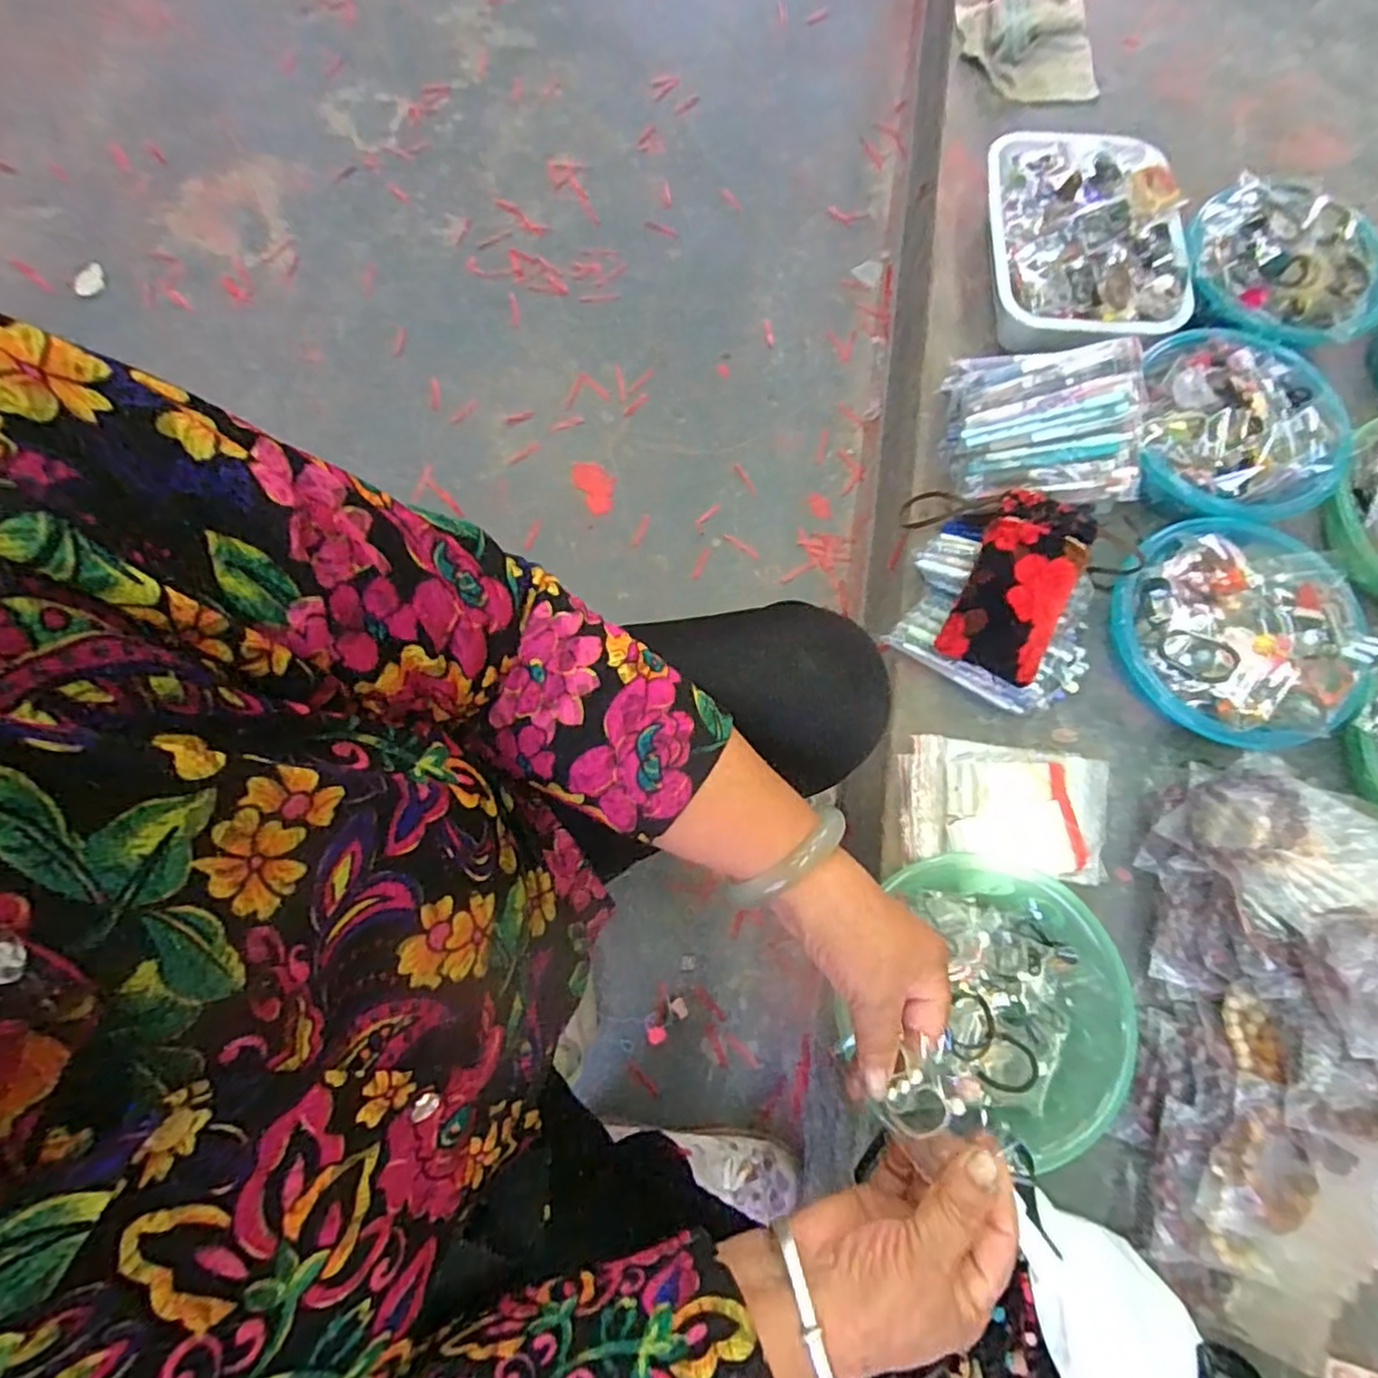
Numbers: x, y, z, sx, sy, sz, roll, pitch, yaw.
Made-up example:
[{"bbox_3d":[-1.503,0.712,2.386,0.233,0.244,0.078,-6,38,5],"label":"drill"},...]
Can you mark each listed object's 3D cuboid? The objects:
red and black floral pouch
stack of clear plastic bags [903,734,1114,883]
[{"bbox_3d":[0.312,-0.102,0.643,0.091,0.049,0.172,25,75,5],"label":"red and black floral pouch"},{"bbox_3d":[0.301,0.112,0.653,0.192,0.019,0.118,7,74,0],"label":"stack of clear plastic bags"}]

